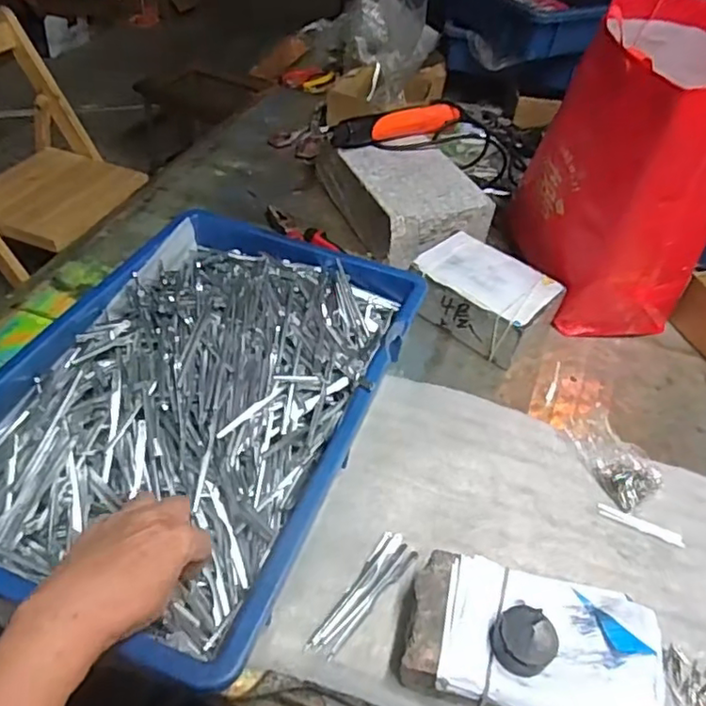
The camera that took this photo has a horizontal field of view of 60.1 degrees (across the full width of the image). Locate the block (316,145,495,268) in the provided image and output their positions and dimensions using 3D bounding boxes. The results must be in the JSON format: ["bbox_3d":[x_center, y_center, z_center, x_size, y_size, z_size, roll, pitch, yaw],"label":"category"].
[{"bbox_3d":[0.063,-0.215,0.821,0.143,0.079,0.233,-16,48,-21],"label":"block"}]

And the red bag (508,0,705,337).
[{"bbox_3d":[0.303,-0.198,0.668,0.201,0.268,0.243,20,46,14],"label":"red bag"}]

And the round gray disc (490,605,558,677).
[{"bbox_3d":[0.113,0.190,0.404,0.038,0.018,0.044,25,47,17],"label":"round gray disc"}]

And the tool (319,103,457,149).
[{"bbox_3d":[0.058,-0.298,0.796,0.201,0.034,0.031,-18,50,-24],"label":"tool"}]

